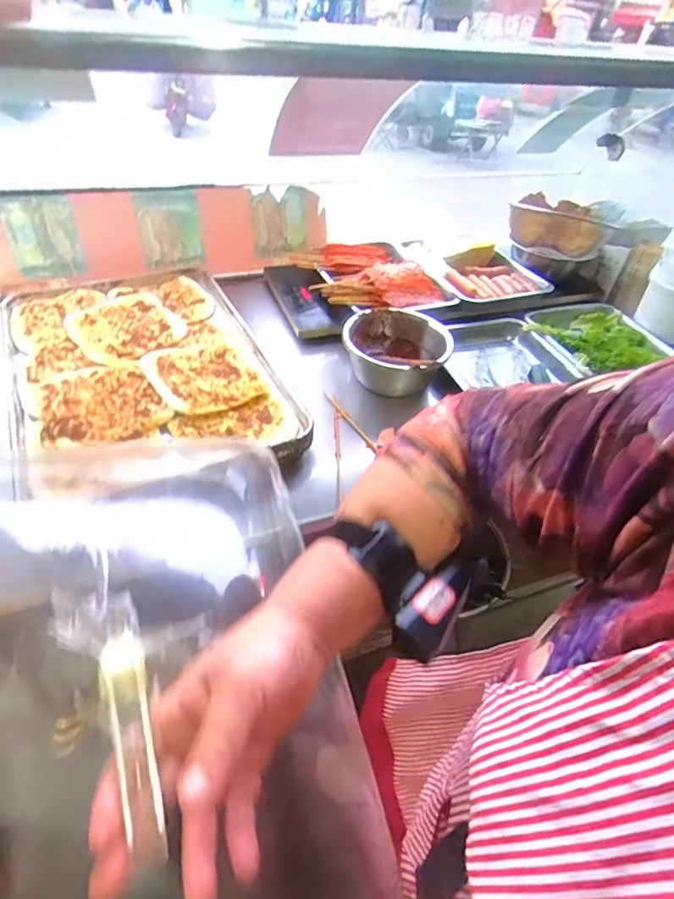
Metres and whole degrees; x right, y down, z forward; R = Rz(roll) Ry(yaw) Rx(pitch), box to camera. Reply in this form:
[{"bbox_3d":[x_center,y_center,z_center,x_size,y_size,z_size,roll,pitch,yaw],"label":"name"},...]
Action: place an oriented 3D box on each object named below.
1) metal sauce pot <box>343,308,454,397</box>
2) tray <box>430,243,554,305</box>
[{"bbox_3d":[0.106,-0.175,0.883,0.186,0.098,0.189,4,41,-3],"label":"metal sauce pot"},{"bbox_3d":[0.356,-0.413,1.133,0.241,0.065,0.224,-16,46,-23],"label":"tray"}]

